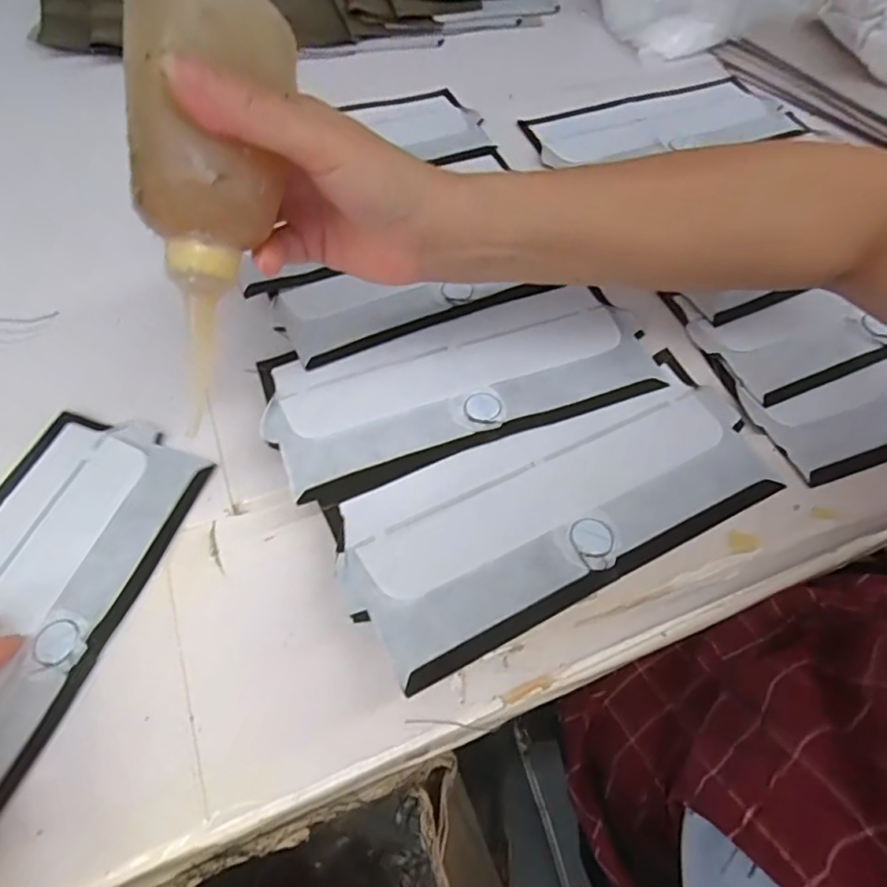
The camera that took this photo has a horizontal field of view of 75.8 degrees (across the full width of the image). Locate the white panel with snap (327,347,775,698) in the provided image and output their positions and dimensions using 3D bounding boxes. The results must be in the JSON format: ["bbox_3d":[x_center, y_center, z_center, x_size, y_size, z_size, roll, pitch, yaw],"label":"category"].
[{"bbox_3d":[0.065,0.030,0.308,0.234,0.005,0.099,-24,61,-16],"label":"white panel with snap"}]

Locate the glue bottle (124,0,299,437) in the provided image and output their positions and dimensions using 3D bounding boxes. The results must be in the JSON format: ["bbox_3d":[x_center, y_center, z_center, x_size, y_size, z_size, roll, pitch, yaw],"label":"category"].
[{"bbox_3d":[-0.100,-0.097,0.241,0.048,0.047,0.171,8,103,5],"label":"glue bottle"}]

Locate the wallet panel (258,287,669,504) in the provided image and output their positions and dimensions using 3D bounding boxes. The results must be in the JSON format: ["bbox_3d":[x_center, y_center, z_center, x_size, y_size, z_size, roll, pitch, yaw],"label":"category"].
[{"bbox_3d":[0.015,-0.036,0.347,0.233,0.009,0.101,-15,61,-8],"label":"wallet panel"}]

